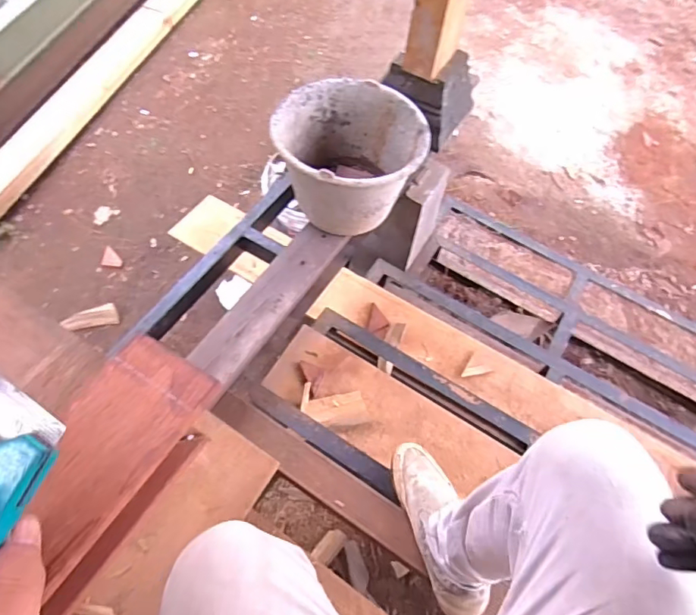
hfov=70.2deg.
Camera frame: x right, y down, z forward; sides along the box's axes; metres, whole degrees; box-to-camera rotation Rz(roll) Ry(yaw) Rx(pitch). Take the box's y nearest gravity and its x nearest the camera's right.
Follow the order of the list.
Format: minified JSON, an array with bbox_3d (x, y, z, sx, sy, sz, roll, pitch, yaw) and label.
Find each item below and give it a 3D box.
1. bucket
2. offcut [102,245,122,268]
[{"bbox_3d":[0.001,-0.278,0.957,0.260,0.191,0.244,2,59,-3],"label":"bucket"},{"bbox_3d":[-0.829,-0.179,1.748,0.070,0.010,0.079,4,59,-1],"label":"offcut"}]

